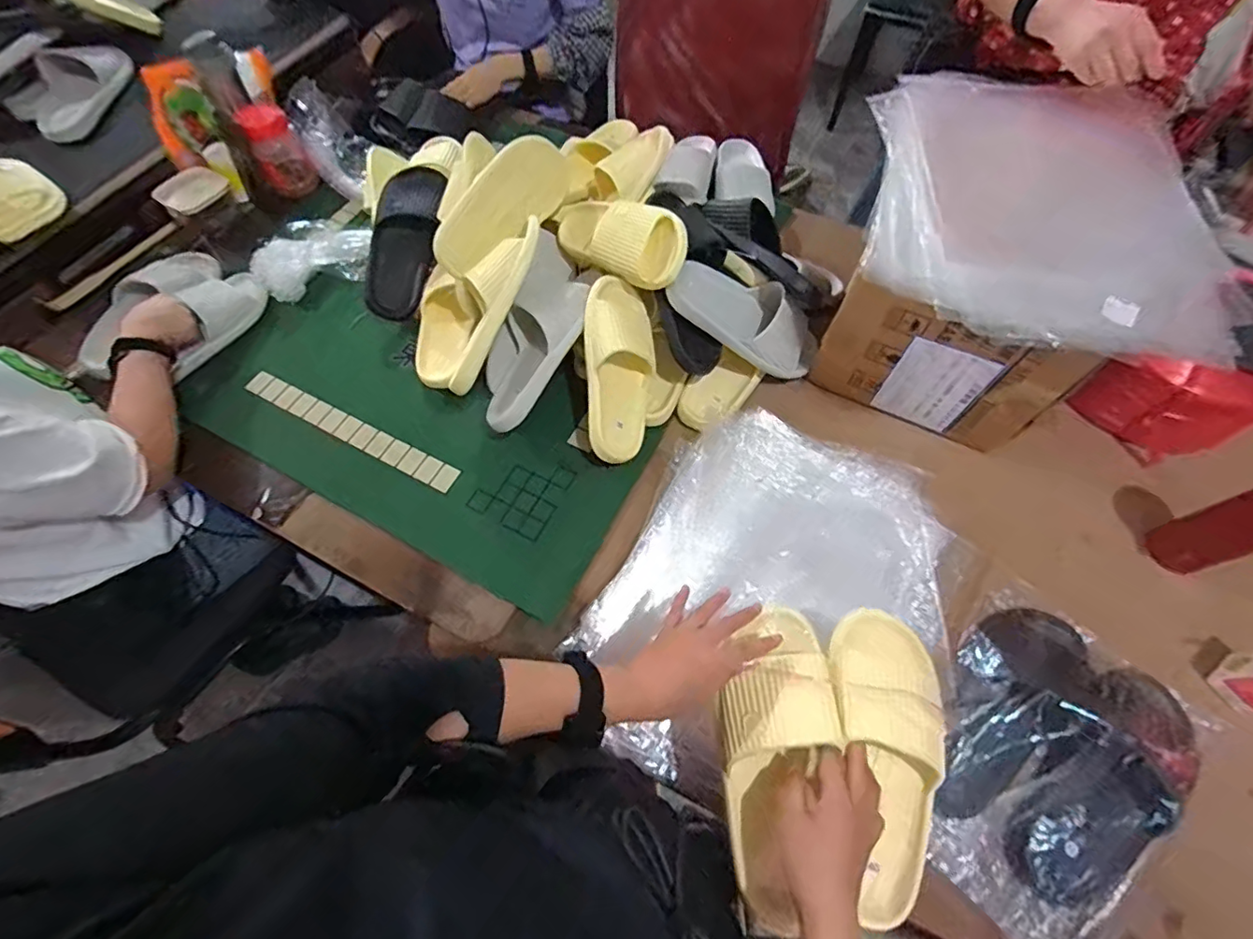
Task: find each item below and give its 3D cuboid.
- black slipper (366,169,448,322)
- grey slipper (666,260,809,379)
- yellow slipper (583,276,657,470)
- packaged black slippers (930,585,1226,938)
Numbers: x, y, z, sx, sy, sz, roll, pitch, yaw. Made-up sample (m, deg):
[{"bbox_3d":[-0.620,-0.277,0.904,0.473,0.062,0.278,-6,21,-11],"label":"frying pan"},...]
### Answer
[{"bbox_3d":[-0.370,-0.382,0.919,0.117,0.063,0.261,15,94,7],"label":"black slipper"},{"bbox_3d":[0.177,-0.217,0.788,0.240,0.079,0.103,29,66,-10],"label":"grey slipper"},{"bbox_3d":[-0.009,-0.138,0.763,0.097,0.067,0.255,-1,92,0],"label":"yellow slipper"},{"bbox_3d":[0.458,0.304,0.594,0.335,0.087,0.246,-36,69,-16],"label":"packaged black slippers"}]

